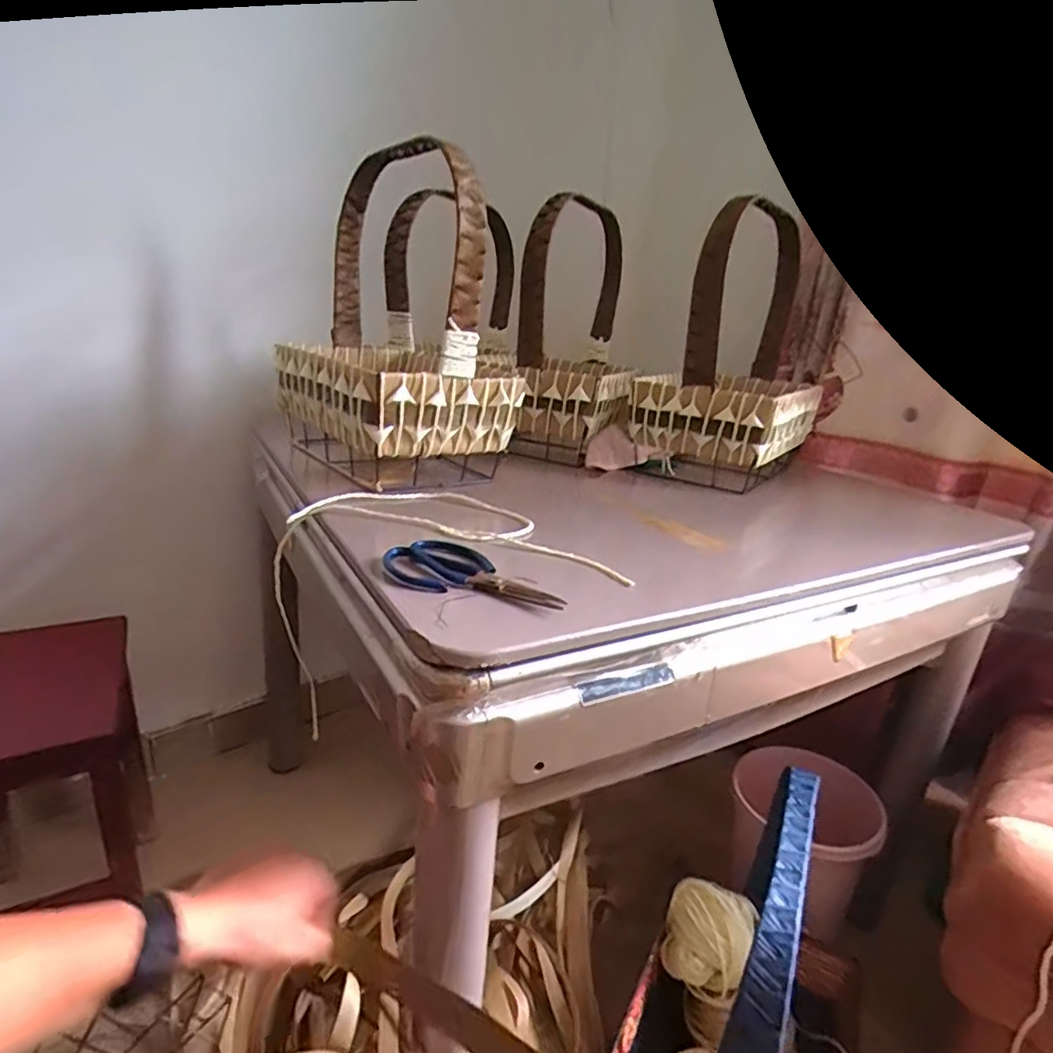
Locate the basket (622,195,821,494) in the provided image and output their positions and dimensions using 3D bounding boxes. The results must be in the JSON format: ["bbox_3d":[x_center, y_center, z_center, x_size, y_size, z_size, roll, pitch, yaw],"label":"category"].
[{"bbox_3d":[0.354,-0.280,1.030,0.257,0.390,0.409,13,16,23],"label":"basket"}]

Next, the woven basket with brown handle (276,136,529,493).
[{"bbox_3d":[-0.191,-0.292,0.854,0.232,0.417,0.377,-4,18,-35],"label":"woven basket with brown handle"}]

